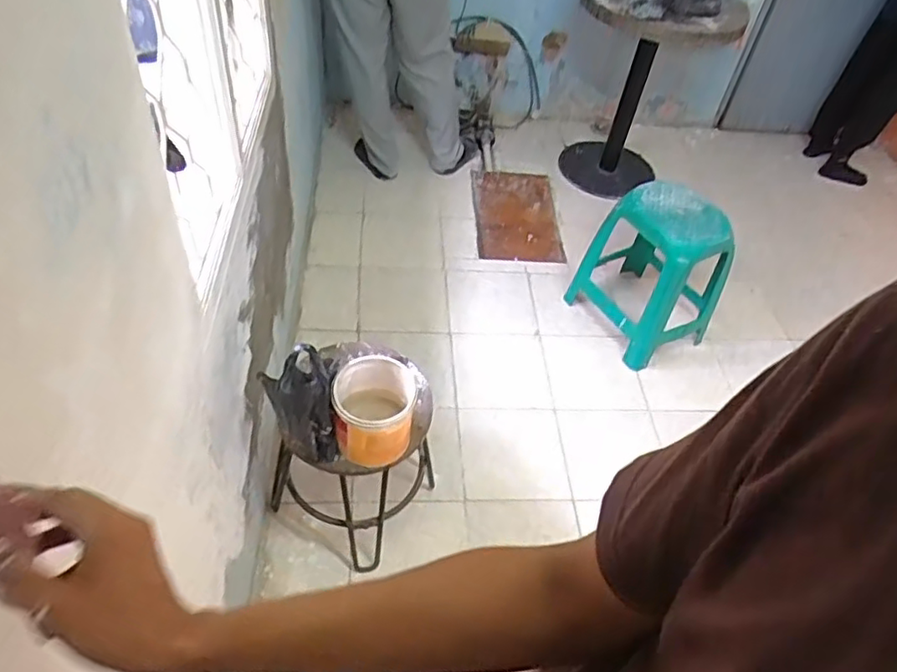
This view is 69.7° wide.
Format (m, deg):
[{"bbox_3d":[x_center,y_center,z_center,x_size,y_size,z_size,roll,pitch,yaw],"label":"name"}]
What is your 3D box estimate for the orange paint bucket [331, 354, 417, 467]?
[{"bbox_3d":[-0.142,0.142,1.249,0.148,0.142,0.154,3,46,-3],"label":"orange paint bucket"}]

